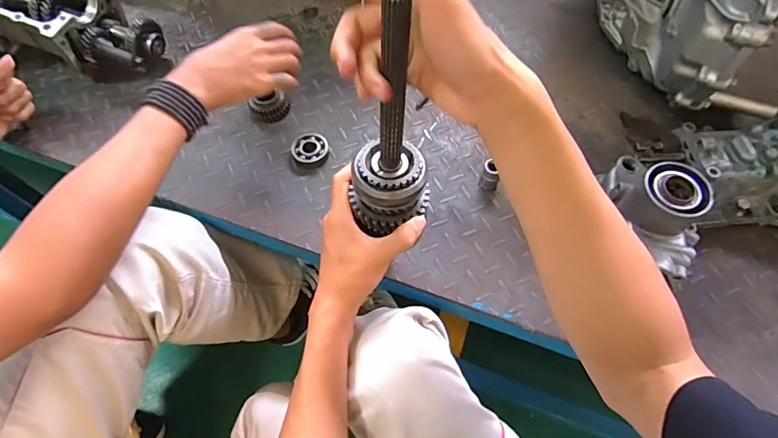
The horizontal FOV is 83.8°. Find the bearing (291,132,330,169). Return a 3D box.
[{"bbox_3d":[-0.112,-0.100,0.615,0.050,0.017,0.053,0,59,0],"label":"bearing"}]

